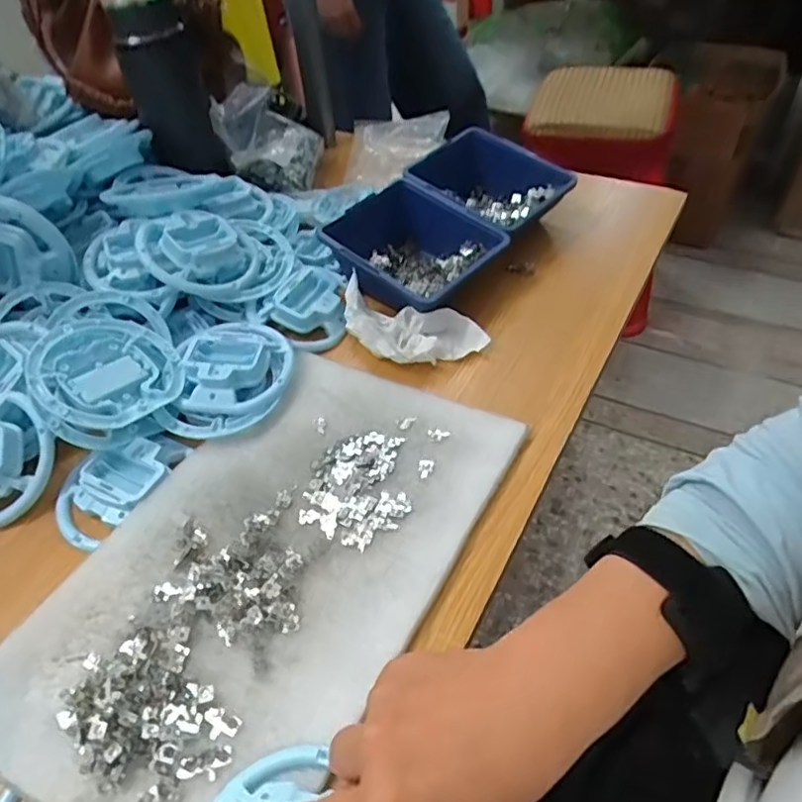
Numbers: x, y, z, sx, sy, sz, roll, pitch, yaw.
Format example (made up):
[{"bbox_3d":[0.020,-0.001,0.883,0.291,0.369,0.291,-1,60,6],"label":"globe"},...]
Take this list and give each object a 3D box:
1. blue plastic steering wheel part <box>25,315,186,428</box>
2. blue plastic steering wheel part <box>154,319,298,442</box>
[{"bbox_3d":[-0.226,-0.021,0.458,0.102,0.020,0.102,-28,71,-43],"label":"blue plastic steering wheel part"},{"bbox_3d":[-0.138,-0.021,0.479,0.092,0.035,0.107,-1,48,4],"label":"blue plastic steering wheel part"}]

